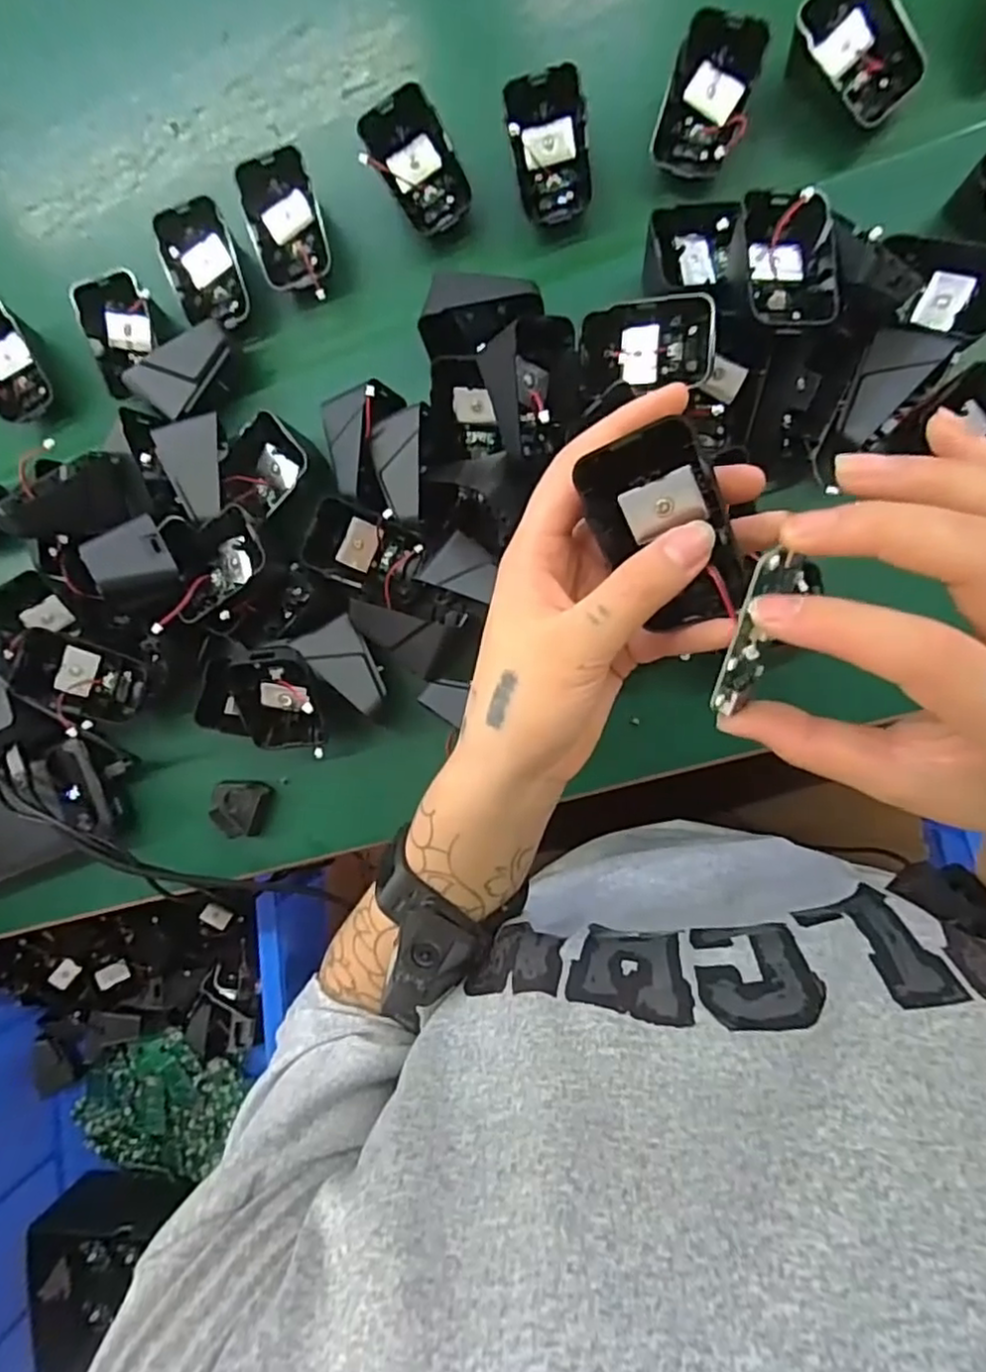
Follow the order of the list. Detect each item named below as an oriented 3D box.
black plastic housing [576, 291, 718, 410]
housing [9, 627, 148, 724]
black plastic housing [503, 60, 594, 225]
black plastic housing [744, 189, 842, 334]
[{"bbox_3d":[0.079,-0.175,0.346,0.066,0.030,0.041,-2,89,9],"label":"black plastic housing"},{"bbox_3d":[-0.250,-0.005,0.407,0.068,0.018,0.043,22,86,-30],"label":"housing"},{"bbox_3d":[0.034,-0.307,0.386,0.046,0.026,0.069,-9,120,13],"label":"black plastic housing"},{"bbox_3d":[0.144,-0.205,0.329,0.041,0.024,0.067,-6,89,9],"label":"black plastic housing"}]

